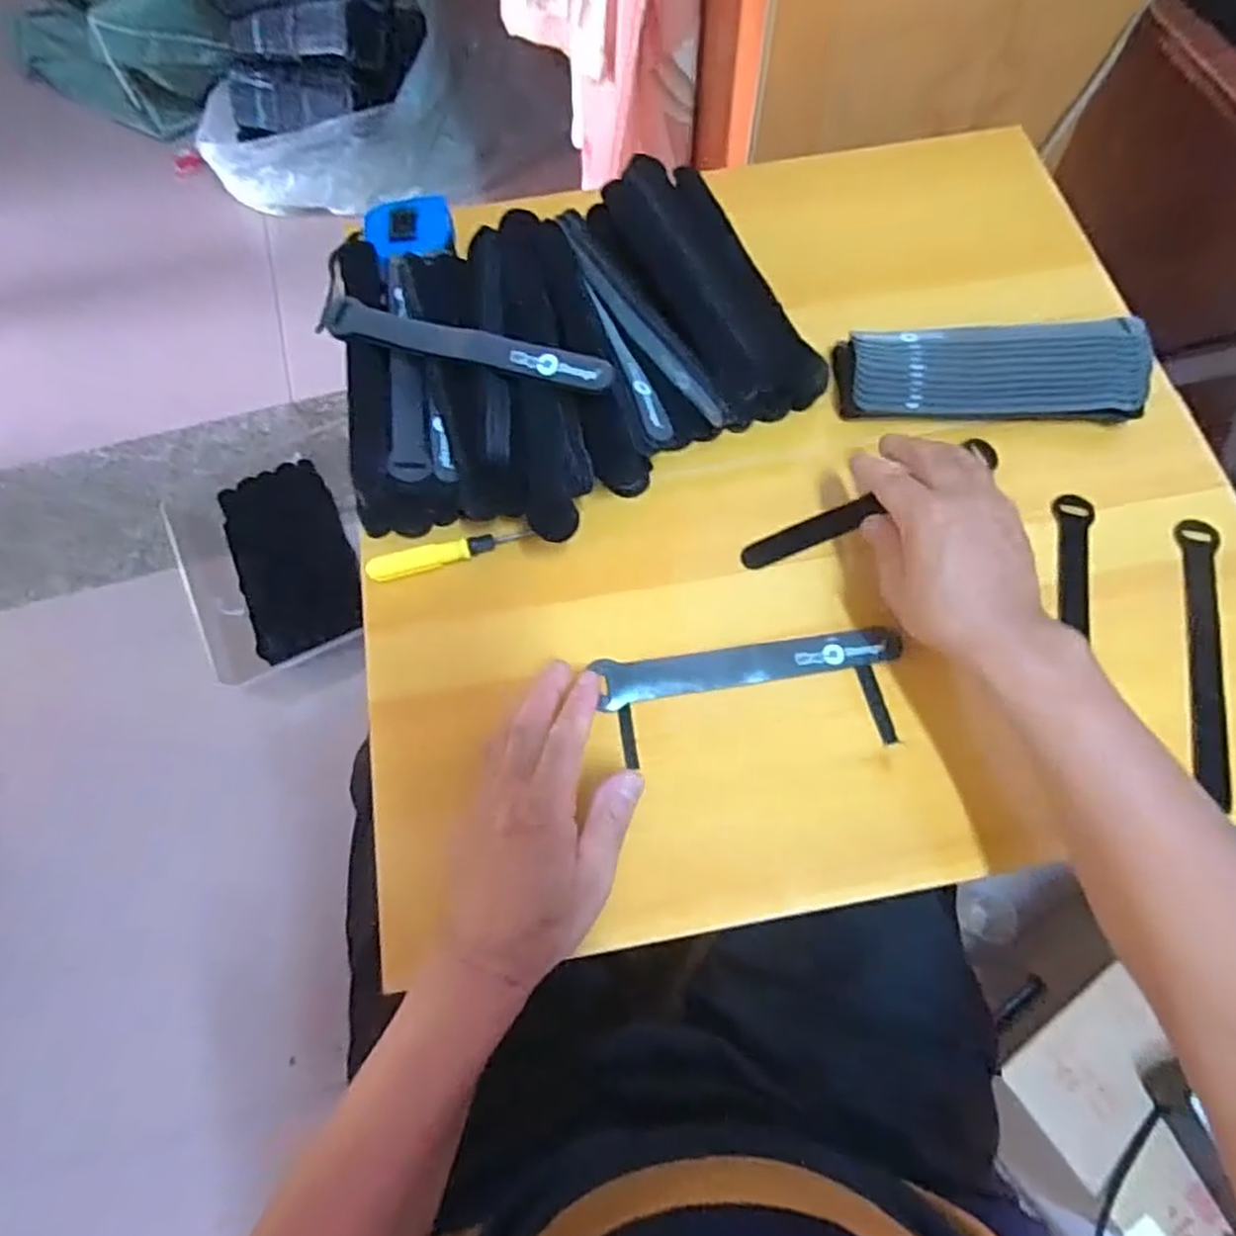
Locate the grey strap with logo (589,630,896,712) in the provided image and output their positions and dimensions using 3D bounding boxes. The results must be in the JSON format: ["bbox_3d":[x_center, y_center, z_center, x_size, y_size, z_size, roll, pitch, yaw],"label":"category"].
[{"bbox_3d":[0.084,0.030,0.482,0.188,0.011,0.030,-8,68,-2],"label":"grey strap with logo"}]

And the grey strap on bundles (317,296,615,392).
[{"bbox_3d":[-0.098,-0.174,0.481,0.196,0.011,0.029,16,69,7],"label":"grey strap on bundles"}]

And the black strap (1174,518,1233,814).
[{"bbox_3d":[0.370,0.022,0.479,0.024,0.005,0.186,10,70,9],"label":"black strap"}]

